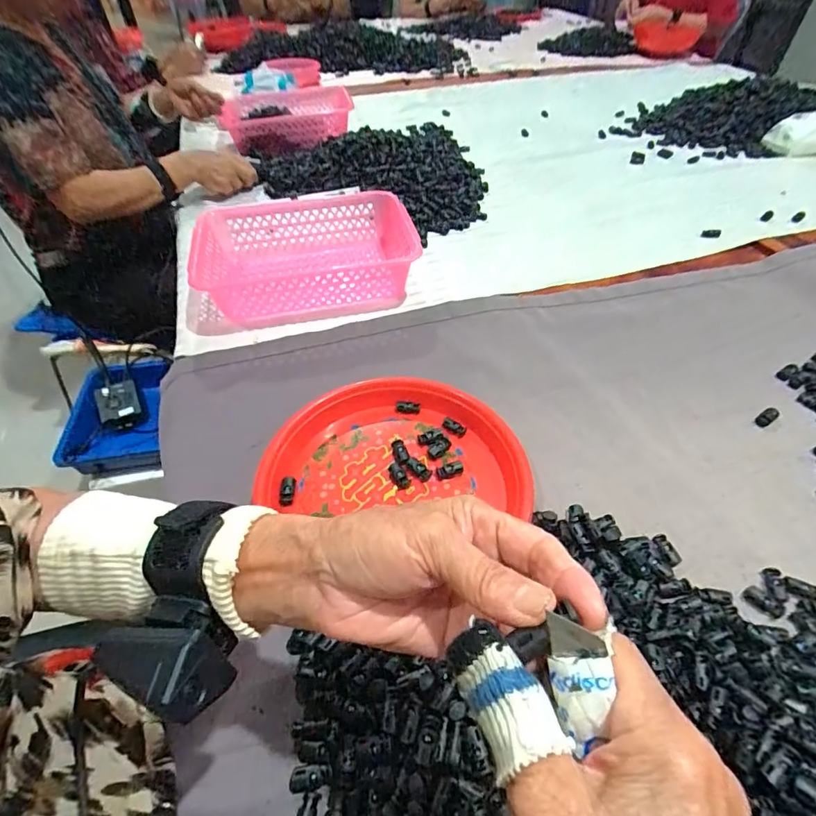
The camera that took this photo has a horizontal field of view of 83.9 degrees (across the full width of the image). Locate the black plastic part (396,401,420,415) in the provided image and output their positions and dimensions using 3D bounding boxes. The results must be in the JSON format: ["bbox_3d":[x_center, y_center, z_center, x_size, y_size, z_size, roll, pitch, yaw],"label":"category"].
[{"bbox_3d":[0.000,-0.001,0.517,0.027,0.007,0.010,8,49,8],"label":"black plastic part"}]

